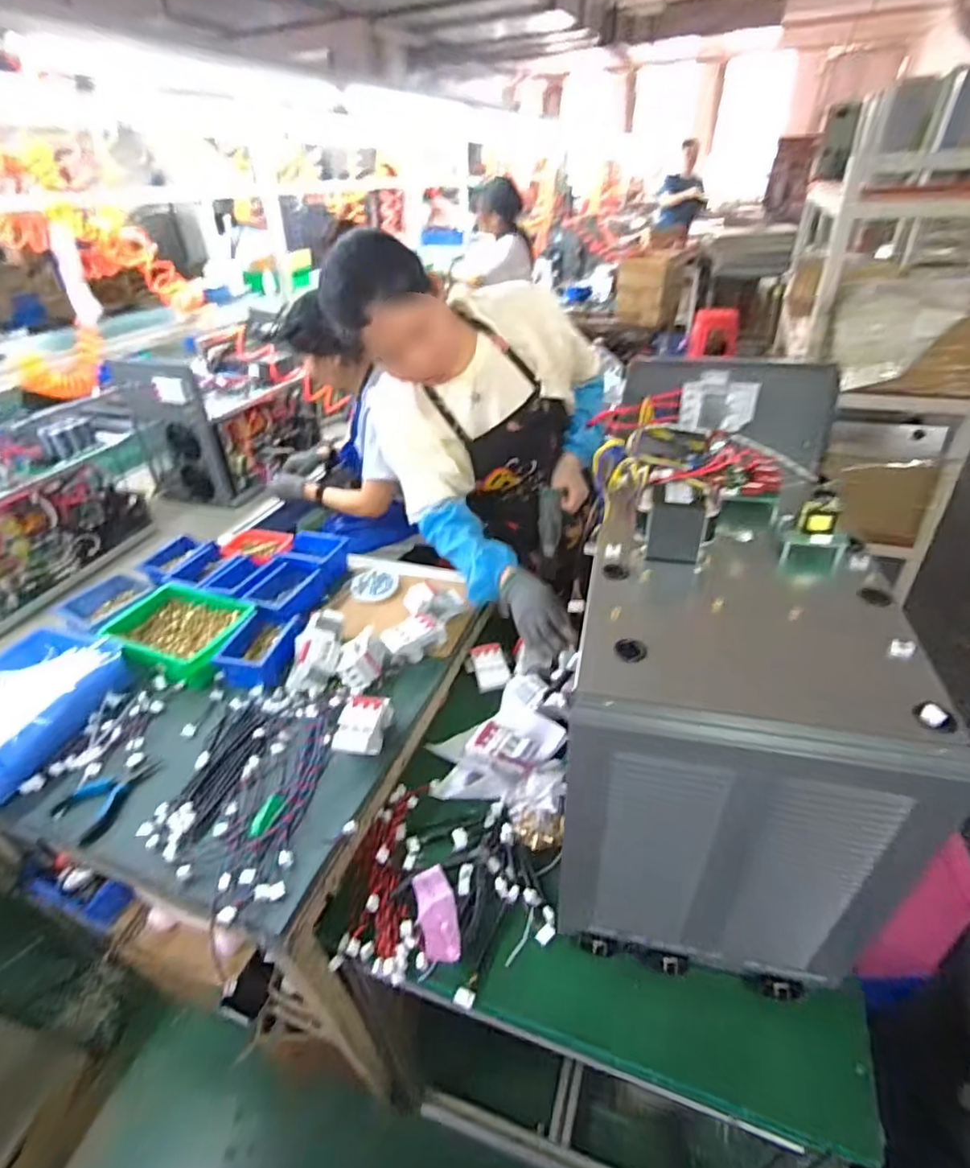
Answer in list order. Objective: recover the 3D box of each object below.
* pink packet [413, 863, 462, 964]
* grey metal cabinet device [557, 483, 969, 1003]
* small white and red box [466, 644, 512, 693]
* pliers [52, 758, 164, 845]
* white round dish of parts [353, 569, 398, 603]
[{"bbox_3d":[-0.062,0.426,0.759,0.050,0.033,0.123,-10,35,-9],"label":"pink packet"},{"bbox_3d":[0.259,0.179,0.660,0.293,0.449,0.305,5,36,13],"label":"grey metal cabinet device"},{"bbox_3d":[0.005,0.159,1.113,0.071,0.033,0.097,-11,35,-10],"label":"small white and red box"},{"bbox_3d":[-0.597,0.330,0.910,0.113,0.017,0.145,7,36,15],"label":"pliers"},{"bbox_3d":[-0.249,0.003,1.320,0.102,0.025,0.096,-2,35,2],"label":"white round dish of parts"}]

